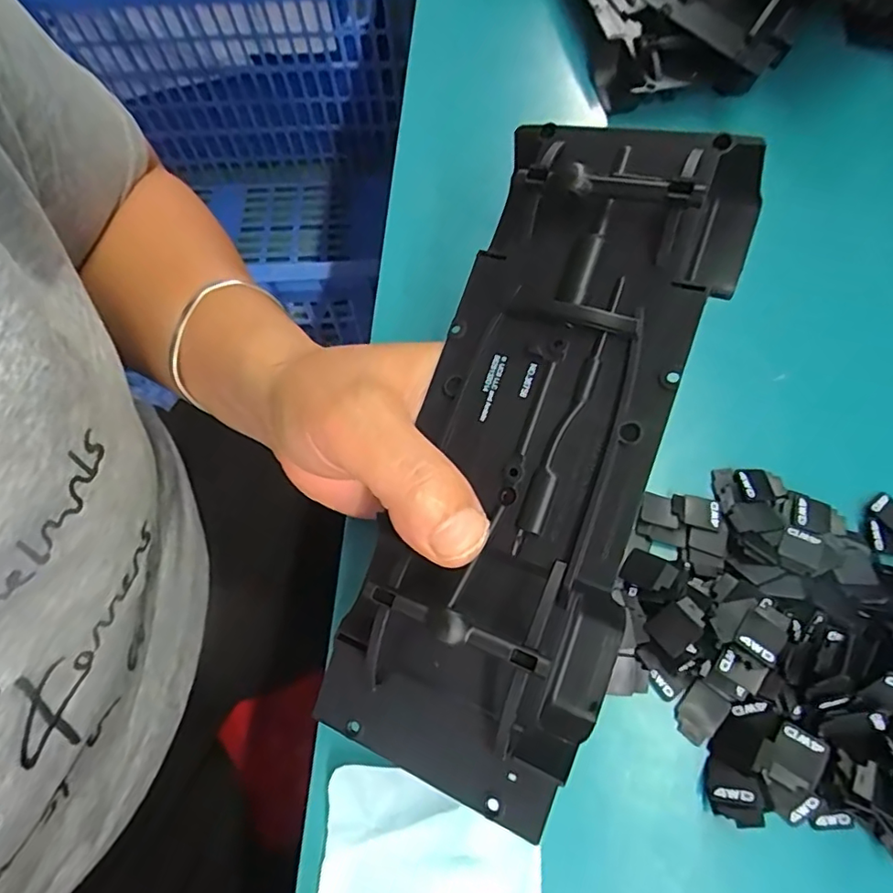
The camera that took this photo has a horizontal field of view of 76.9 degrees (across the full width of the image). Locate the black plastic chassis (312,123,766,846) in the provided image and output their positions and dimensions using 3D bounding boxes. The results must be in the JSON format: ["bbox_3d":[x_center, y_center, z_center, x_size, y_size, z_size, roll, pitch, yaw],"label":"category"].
[{"bbox_3d":[0.026,0.000,0.159,0.074,0.032,0.192,18,86,9],"label":"black plastic chassis"}]

